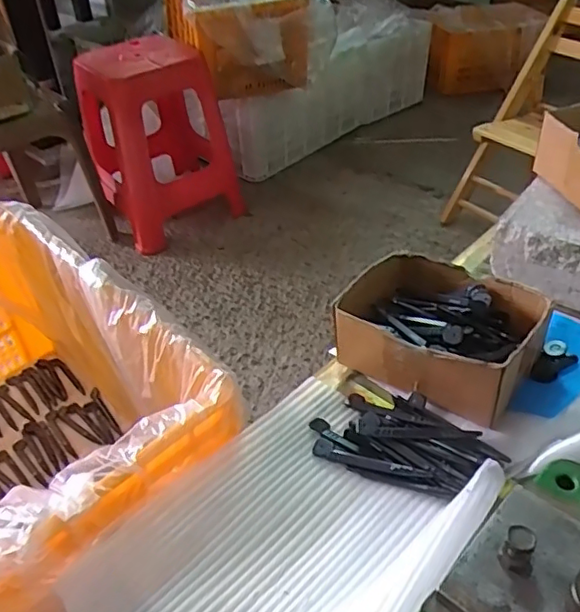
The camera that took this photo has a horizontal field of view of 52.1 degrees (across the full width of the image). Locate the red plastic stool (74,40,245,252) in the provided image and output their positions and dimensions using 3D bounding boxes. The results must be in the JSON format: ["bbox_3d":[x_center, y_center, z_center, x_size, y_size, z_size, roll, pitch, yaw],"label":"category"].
[{"bbox_3d":[-0.374,-0.483,1.735,0.387,0.484,0.343,-26,44,-25],"label":"red plastic stool"}]

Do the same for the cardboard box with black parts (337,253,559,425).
[{"bbox_3d":[0.140,0.020,0.551,0.164,0.069,0.133,26,48,31],"label":"cardboard box with black parts"}]

